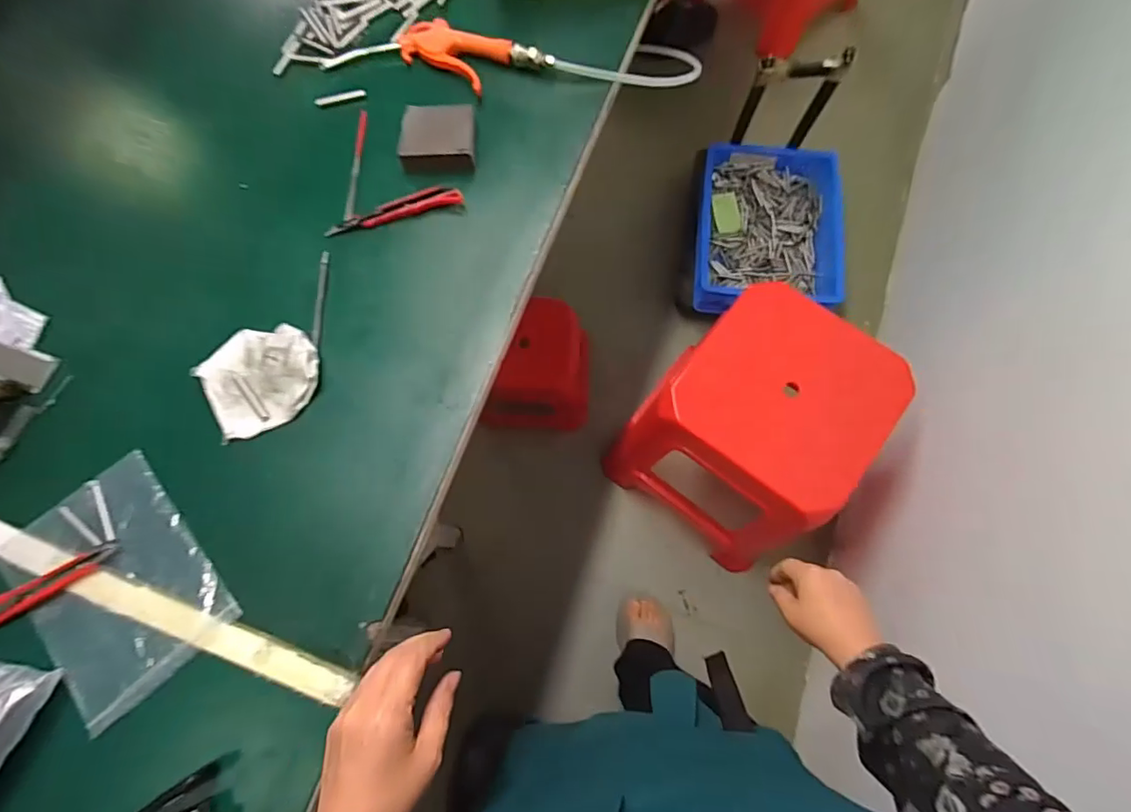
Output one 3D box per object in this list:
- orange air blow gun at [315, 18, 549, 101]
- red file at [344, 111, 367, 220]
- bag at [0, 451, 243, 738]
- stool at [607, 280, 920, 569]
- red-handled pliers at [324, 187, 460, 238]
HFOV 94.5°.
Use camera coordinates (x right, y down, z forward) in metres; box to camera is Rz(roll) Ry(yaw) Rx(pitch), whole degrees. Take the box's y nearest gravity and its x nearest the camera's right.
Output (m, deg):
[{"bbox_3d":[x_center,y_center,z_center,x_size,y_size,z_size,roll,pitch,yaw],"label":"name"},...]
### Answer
[{"bbox_3d":[-0.155,-0.431,0.638,0.272,0.034,0.090,18,74,8],"label":"orange air blow gun"},{"bbox_3d":[-0.244,-0.283,0.610,0.010,0.004,0.150,0,72,0],"label":"red file"},{"bbox_3d":[-0.413,0.162,0.476,0.149,0.008,0.201,-40,75,-10],"label":"bag"},{"bbox_3d":[0.317,0.055,0.966,0.342,0.497,0.293,35,77,12],"label":"stool"},{"bbox_3d":[-0.189,-0.218,0.576,0.150,0.018,0.025,-14,72,-2],"label":"red-handled pliers"}]

